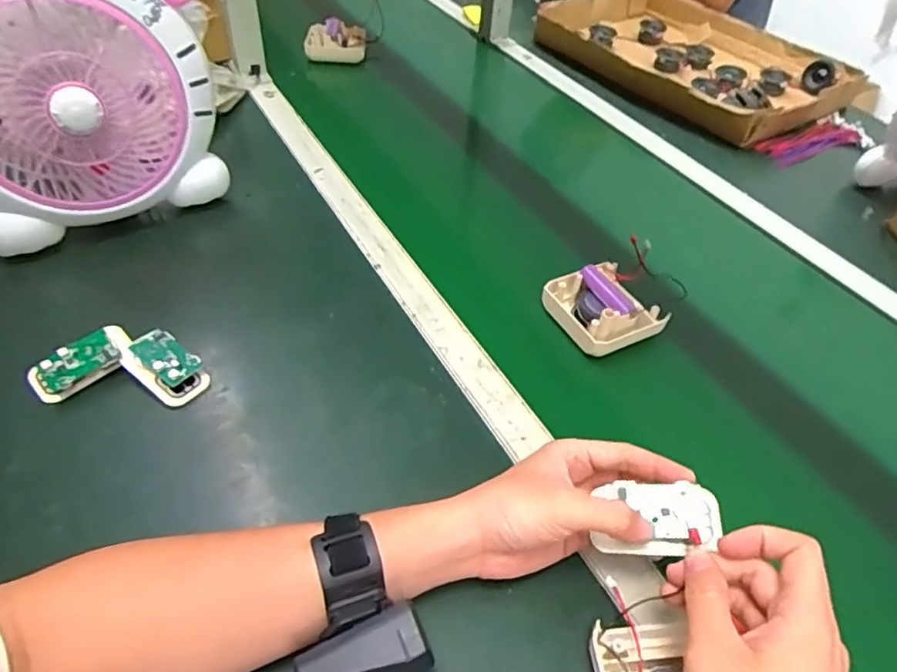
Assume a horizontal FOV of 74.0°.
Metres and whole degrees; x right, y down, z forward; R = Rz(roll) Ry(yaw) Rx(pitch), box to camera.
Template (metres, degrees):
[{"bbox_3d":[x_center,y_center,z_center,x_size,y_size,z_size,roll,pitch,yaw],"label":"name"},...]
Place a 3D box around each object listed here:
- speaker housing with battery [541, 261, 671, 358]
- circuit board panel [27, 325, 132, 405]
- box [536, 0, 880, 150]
[{"bbox_3d":[0.147,-0.029,0.565,0.083,0.038,0.090,-20,52,-21],"label":"speaker housing with battery"},{"bbox_3d":[-0.302,0.022,0.491,0.077,0.029,0.037,-32,57,-29],"label":"circuit board panel"},{"bbox_3d":[0.421,-0.480,1.035,0.361,0.067,0.481,-25,53,-24],"label":"box"}]

